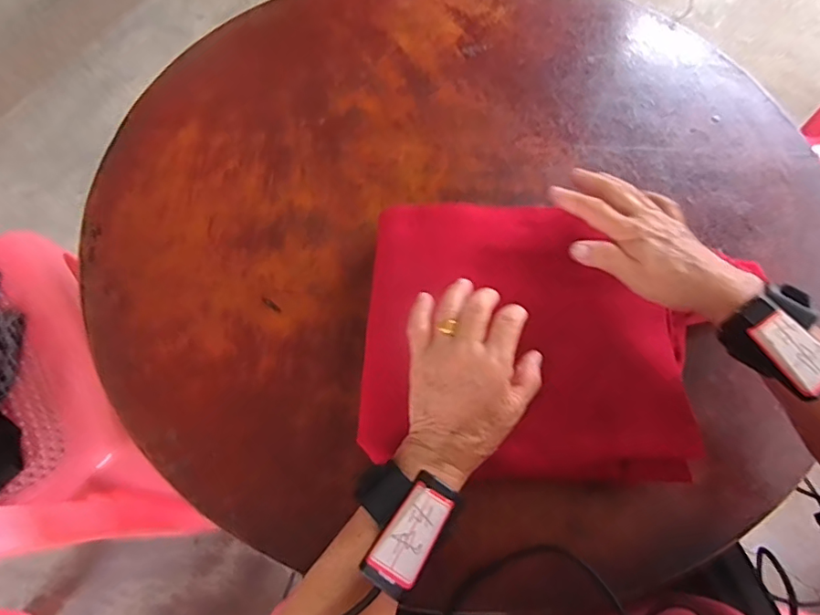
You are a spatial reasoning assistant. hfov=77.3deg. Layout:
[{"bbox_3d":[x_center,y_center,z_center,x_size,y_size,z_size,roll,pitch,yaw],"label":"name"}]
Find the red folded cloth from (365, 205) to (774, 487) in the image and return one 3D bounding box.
[{"bbox_3d":[0.106,0.018,0.446,0.284,0.041,0.245,3,63,3],"label":"red folded cloth"}]

